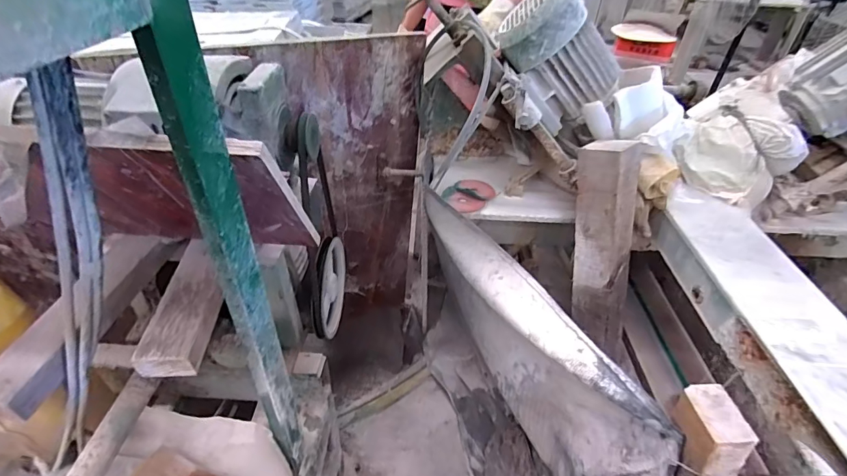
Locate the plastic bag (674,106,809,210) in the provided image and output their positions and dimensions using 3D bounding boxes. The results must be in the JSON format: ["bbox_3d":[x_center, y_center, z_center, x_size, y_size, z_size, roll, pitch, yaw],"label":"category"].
[{"bbox_3d":[0.607,-0.164,0.843,0.123,0.126,0.190,-25,46,-28],"label":"plastic bag"}]

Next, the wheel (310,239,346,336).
[{"bbox_3d":[-0.191,0.102,0.877,0.020,0.207,0.194,4,40,3],"label":"wheel"}]

